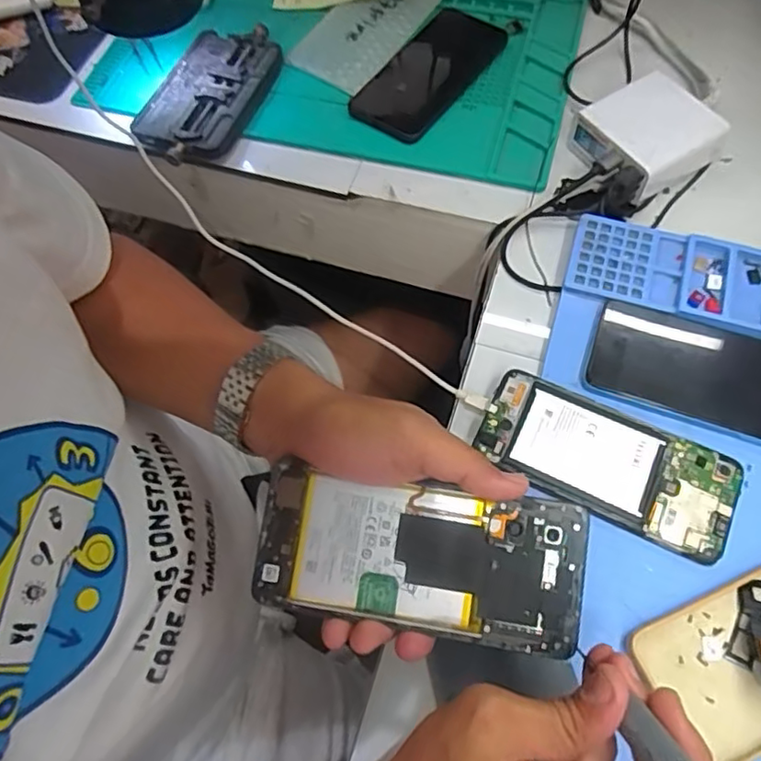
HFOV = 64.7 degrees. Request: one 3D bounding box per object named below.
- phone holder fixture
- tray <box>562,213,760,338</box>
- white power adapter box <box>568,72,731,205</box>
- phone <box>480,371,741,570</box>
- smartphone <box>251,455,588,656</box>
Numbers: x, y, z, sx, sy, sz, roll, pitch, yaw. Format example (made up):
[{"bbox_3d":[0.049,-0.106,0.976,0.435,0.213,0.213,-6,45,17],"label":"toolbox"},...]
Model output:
[{"bbox_3d":[-0.159,-0.268,0.556,0.092,0.028,0.168,16,66,11],"label":"phone holder fixture"},{"bbox_3d":[0.218,-0.078,0.450,0.149,0.017,0.072,17,67,11],"label":"tray"},{"bbox_3d":[0.214,-0.199,0.494,0.097,0.037,0.087,-27,66,-10],"label":"white power adapter box"},{"bbox_3d":[0.146,0.052,0.391,0.158,0.010,0.070,23,68,13],"label":"phone"},{"bbox_3d":[0.019,0.091,0.308,0.163,0.004,0.072,7,81,5],"label":"smartphone"}]

